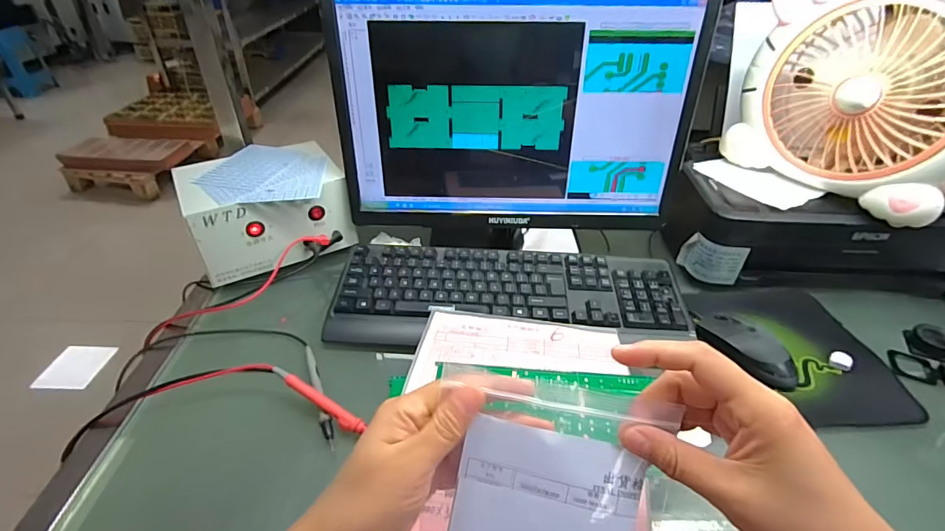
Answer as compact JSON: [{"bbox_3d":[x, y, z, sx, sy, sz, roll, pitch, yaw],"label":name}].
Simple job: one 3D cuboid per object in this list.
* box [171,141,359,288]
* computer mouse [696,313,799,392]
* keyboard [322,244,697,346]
[{"bbox_3d":[-0.293,-0.084,0.654,0.198,0.109,0.167,-21,42,-26],"label":"box"},{"bbox_3d":[0.313,0.094,0.520,0.054,0.033,0.111,-21,43,-27],"label":"computer mouse"},{"bbox_3d":[0.046,0.040,0.577,0.436,0.037,0.156,3,37,2],"label":"keyboard"}]

